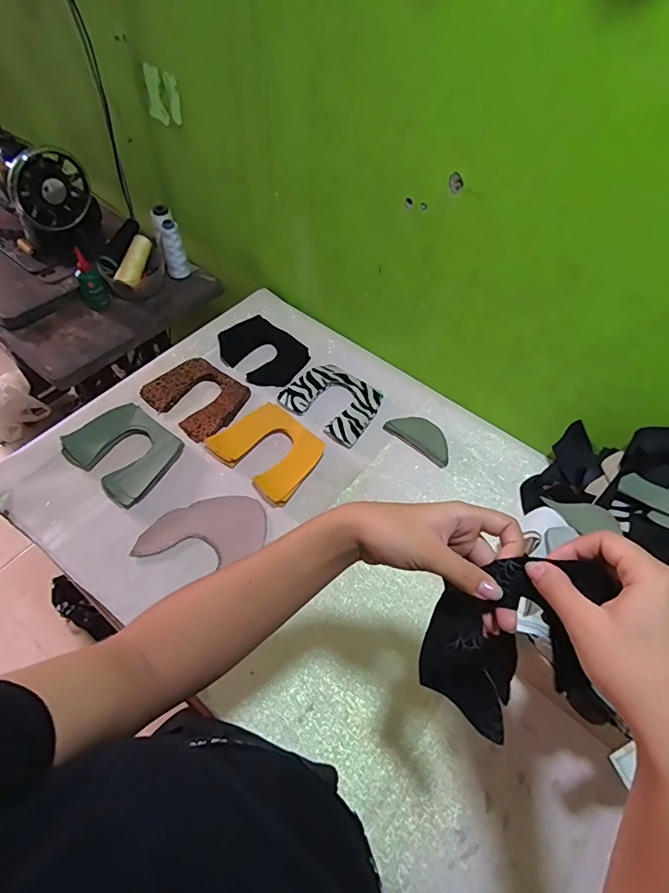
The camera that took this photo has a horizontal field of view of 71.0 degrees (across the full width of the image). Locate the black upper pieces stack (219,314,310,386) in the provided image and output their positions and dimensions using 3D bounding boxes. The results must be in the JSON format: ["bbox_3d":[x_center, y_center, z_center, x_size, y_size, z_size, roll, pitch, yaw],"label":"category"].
[{"bbox_3d":[-0.132,-0.175,0.863,0.167,0.019,0.123,35,61,19],"label":"black upper pieces stack"}]

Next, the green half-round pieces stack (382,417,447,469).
[{"bbox_3d":[0.144,-0.018,0.767,0.113,0.006,0.063,34,61,18],"label":"green half-round pieces stack"}]

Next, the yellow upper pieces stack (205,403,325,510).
[{"bbox_3d":[-0.100,0.002,0.727,0.160,0.013,0.131,37,61,19],"label":"yellow upper pieces stack"}]

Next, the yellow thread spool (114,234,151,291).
[{"bbox_3d":[-0.389,-0.361,0.913,0.035,0.033,0.125,10,70,3],"label":"yellow thread spool"}]

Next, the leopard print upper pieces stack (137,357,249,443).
[{"bbox_3d":[-0.226,-0.085,0.790,0.147,0.015,0.131,35,61,18],"label":"leopard print upper pieces stack"}]

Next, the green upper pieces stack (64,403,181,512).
[{"bbox_3d":[-0.313,0.005,0.708,0.150,0.022,0.129,34,61,18],"label":"green upper pieces stack"}]

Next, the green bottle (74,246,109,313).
[{"bbox_3d":[-0.460,-0.309,0.874,0.049,0.099,0.042,35,61,19],"label":"green bottle"}]

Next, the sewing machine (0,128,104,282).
[{"bbox_3d":[-0.621,-0.501,0.921,0.471,0.220,0.145,35,61,18],"label":"sewing machine"}]

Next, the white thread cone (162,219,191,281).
[{"bbox_3d":[-0.321,-0.386,0.944,0.040,0.122,0.040,-16,59,-14],"label":"white thread cone"}]

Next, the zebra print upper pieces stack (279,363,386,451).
[{"bbox_3d":[-0.002,-0.079,0.794,0.152,0.011,0.128,31,60,17],"label":"zebra print upper pieces stack"}]

